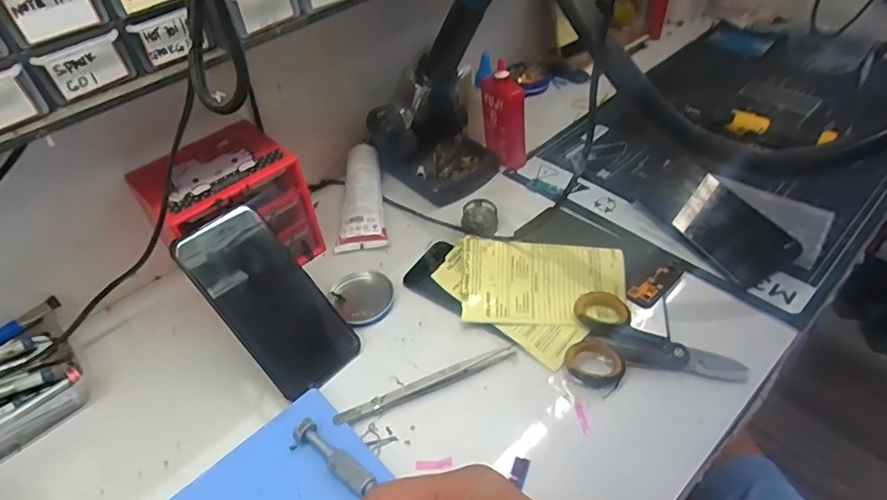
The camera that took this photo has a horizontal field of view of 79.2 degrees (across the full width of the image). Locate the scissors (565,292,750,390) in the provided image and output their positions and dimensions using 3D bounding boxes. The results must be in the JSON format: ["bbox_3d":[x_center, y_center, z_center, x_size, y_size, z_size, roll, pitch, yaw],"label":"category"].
[{"bbox_3d":[0.174,0.084,0.442,0.136,0.015,0.079,12,55,10],"label":"scissors"}]

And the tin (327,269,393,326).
[{"bbox_3d":[-0.078,0.041,0.516,0.056,0.011,0.067,-31,48,-25],"label":"tin"}]

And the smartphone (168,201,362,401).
[{"bbox_3d":[-0.148,0.041,0.455,0.077,0.004,0.164,-40,93,-28],"label":"smartphone"}]

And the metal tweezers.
[{"bbox_3d":[-0.012,0.110,0.441,0.156,0.014,0.012,-19,44,-14],"label":"metal tweezers"}]

